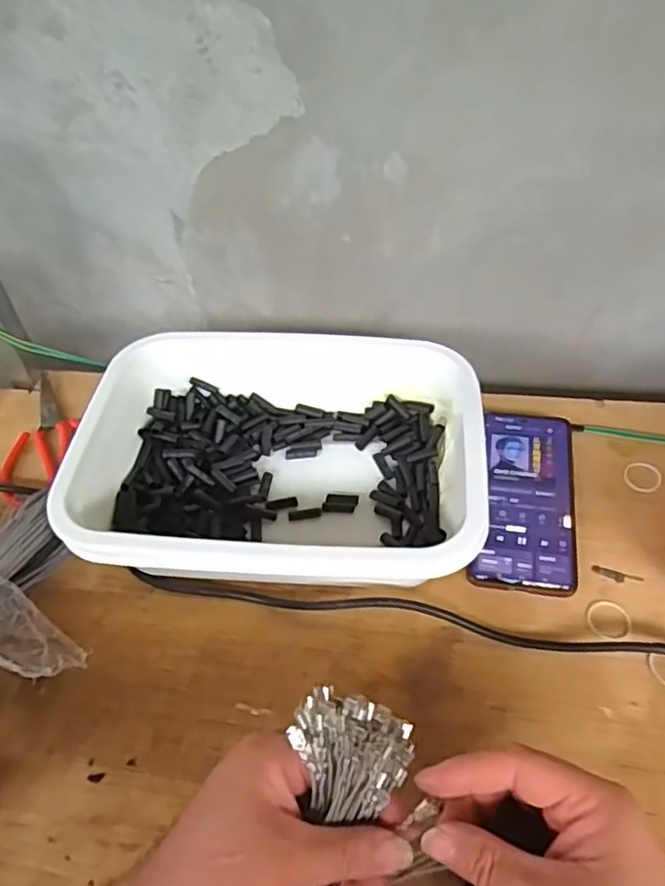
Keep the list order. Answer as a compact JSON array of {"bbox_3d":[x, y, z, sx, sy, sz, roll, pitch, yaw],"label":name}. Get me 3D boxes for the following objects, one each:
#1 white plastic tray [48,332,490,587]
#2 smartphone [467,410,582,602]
[{"bbox_3d":[-0.037,0.011,0.526,0.282,0.089,0.220,1,49,6],"label":"white plastic tray"},{"bbox_3d":[0.154,0.042,0.533,0.073,0.012,0.164,8,51,12],"label":"smartphone"}]

